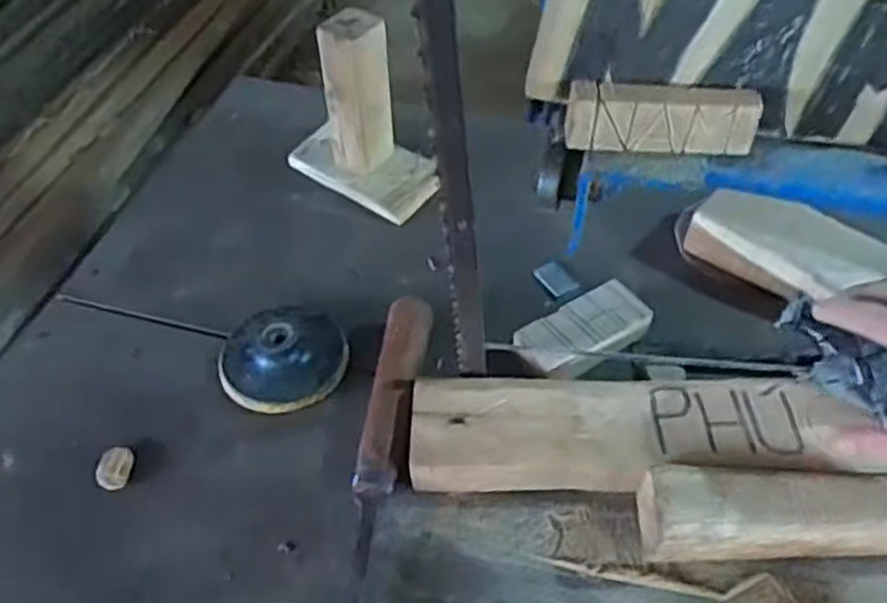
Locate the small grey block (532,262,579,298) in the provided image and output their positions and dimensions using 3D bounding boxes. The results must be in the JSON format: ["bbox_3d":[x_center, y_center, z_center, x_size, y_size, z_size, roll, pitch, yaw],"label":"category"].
[{"bbox_3d":[0.092,-0.018,0.604,0.026,0.004,0.035,-23,54,-18],"label":"small grey block"}]

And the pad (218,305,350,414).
[{"bbox_3d":[-0.116,0.036,0.538,0.090,0.026,0.085,1,50,1],"label":"pad"}]

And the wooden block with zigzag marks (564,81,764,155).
[{"bbox_3d":[0.092,-0.080,0.317,0.077,0.026,0.019,2,49,2],"label":"wooden block with zigzag marks"}]

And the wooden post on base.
[{"bbox_3d":[-0.071,-0.159,0.623,0.140,0.151,0.059,28,56,22],"label":"wooden post on base"}]

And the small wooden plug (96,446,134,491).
[{"bbox_3d":[-0.218,0.111,0.497,0.020,0.007,0.029,3,50,3],"label":"small wooden plug"}]

